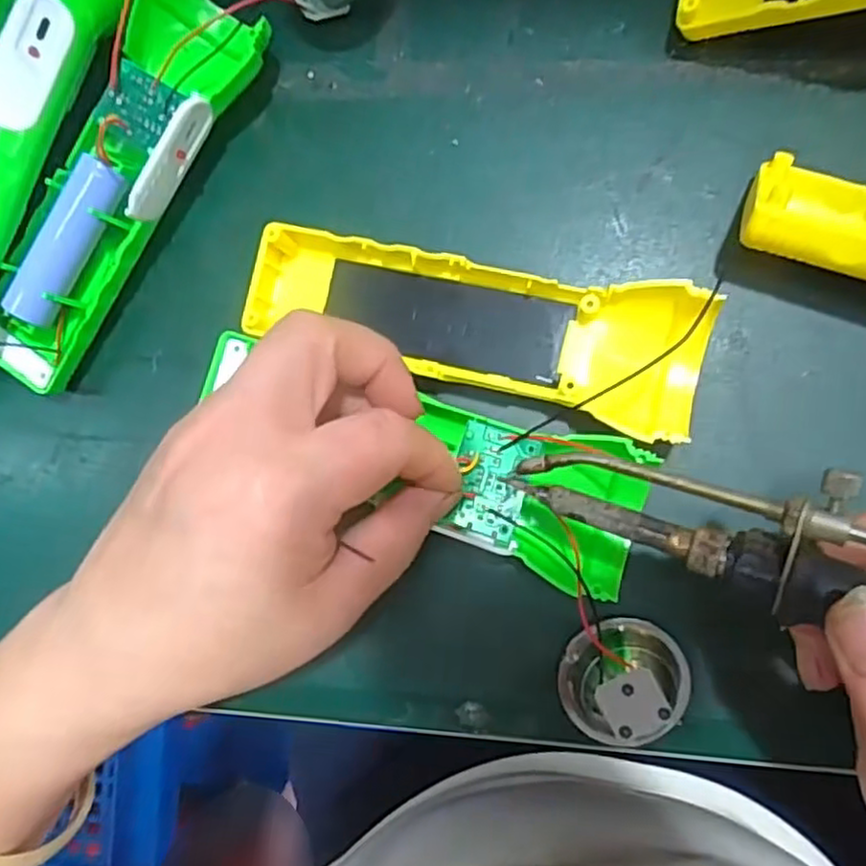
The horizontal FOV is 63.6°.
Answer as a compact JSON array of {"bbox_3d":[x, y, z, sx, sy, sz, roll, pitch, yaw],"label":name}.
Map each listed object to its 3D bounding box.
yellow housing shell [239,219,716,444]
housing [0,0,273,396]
[{"bbox_3d":[0.013,-0.039,0.251,0.165,0.026,0.046,13,90,9],"label":"yellow housing shell"},{"bbox_3d":[-0.125,-0.095,0.271,0.049,0.034,0.161,34,93,9],"label":"housing"}]

